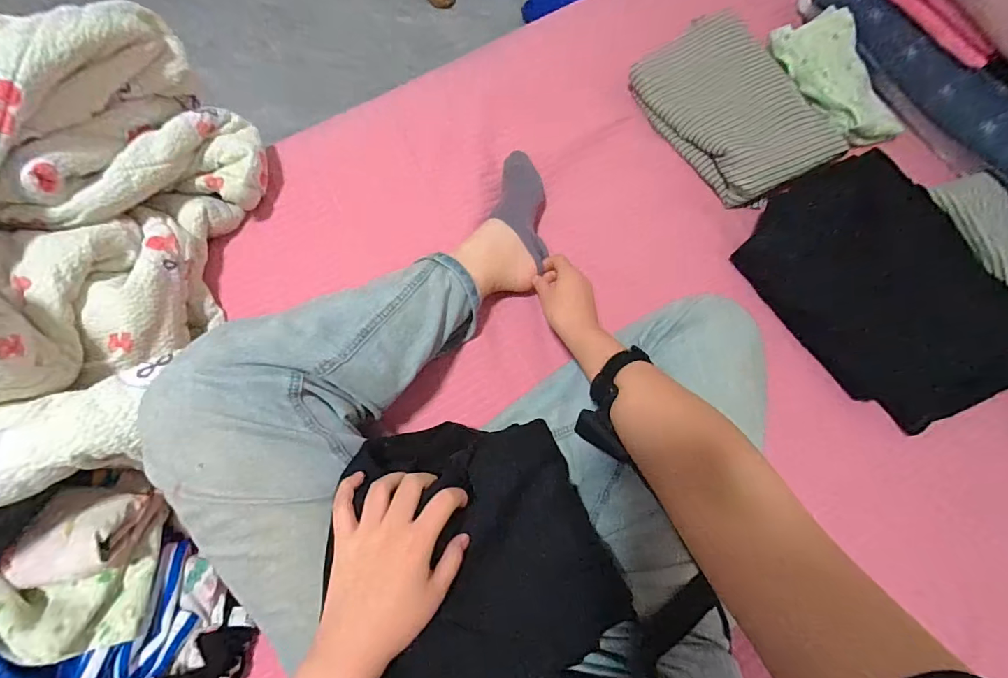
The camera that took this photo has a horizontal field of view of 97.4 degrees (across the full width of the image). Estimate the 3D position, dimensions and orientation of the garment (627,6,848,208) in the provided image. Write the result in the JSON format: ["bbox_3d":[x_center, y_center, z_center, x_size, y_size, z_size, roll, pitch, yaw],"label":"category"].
[{"bbox_3d":[0.350,-0.354,0.674,0.194,0.063,0.287,-30,78,-9],"label":"garment"}]

